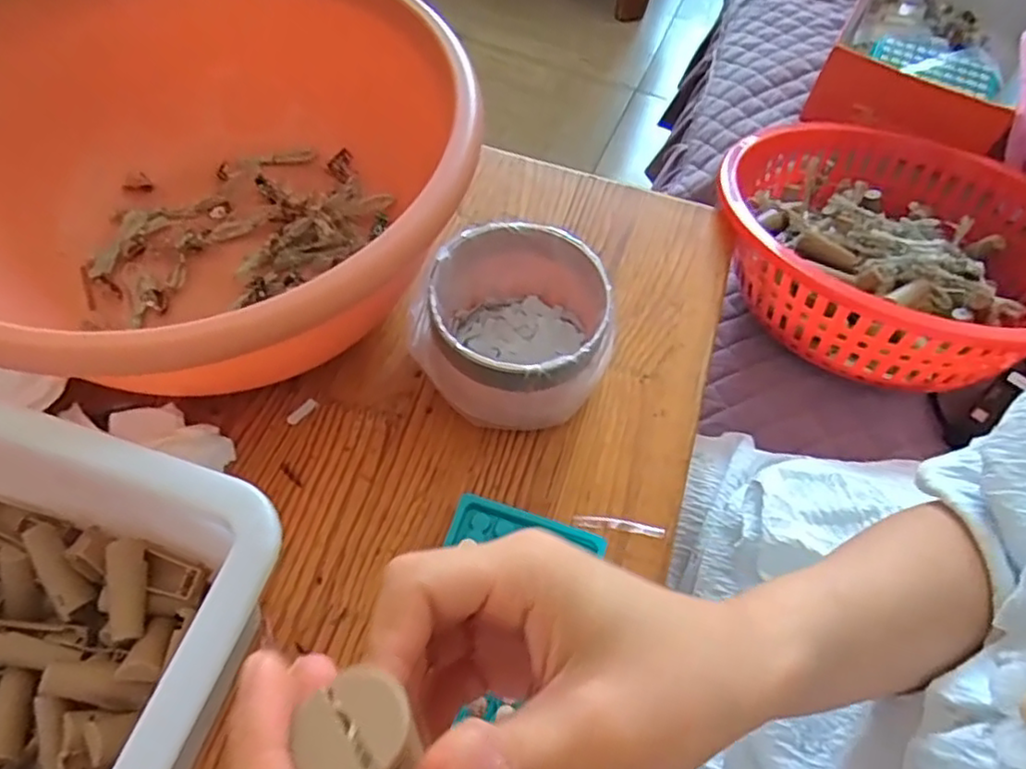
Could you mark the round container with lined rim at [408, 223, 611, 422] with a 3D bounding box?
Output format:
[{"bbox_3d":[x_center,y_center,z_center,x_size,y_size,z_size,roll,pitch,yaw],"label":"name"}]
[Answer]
[{"bbox_3d":[0.002,-0.035,0.450,0.113,0.089,0.114,2,58,-3],"label":"round container with lined rim"}]

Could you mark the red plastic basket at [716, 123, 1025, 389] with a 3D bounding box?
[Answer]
[{"bbox_3d":[0.342,-0.131,0.596,0.290,0.137,0.317,30,61,14],"label":"red plastic basket"}]

